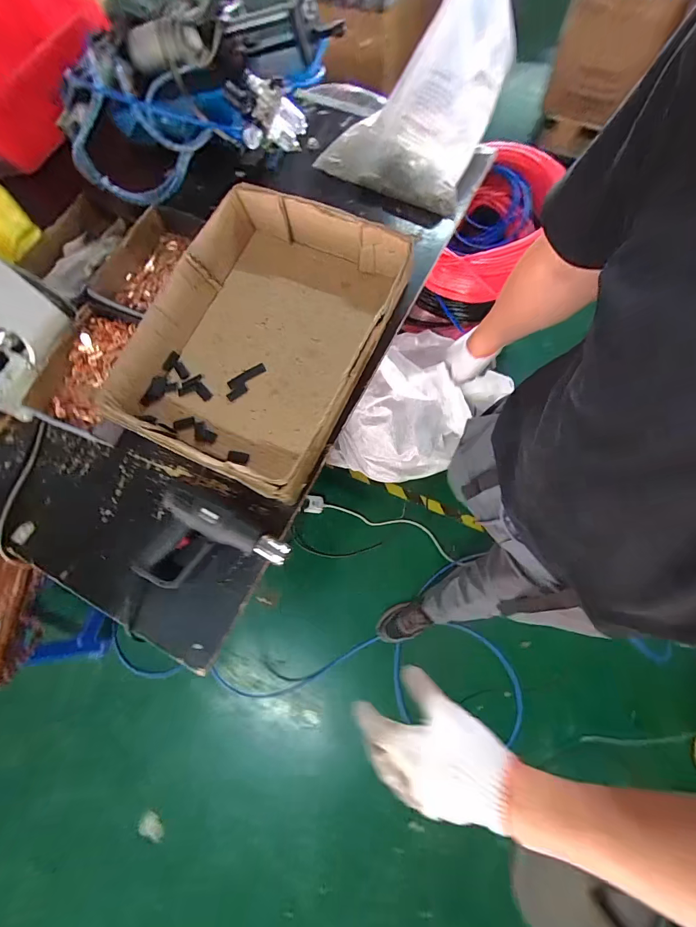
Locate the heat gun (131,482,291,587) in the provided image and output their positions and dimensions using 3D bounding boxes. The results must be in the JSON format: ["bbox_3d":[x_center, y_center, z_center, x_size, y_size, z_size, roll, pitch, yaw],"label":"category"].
[{"bbox_3d":[-0.231,0.152,0.659,0.228,0.081,0.167,27,77,11],"label":"heat gun"}]

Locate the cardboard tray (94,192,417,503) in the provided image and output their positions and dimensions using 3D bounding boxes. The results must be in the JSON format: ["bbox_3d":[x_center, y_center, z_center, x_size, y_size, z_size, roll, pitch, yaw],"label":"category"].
[{"bbox_3d":[-0.162,-0.244,0.722,0.400,0.101,0.521,25,77,11],"label":"cardboard tray"}]

